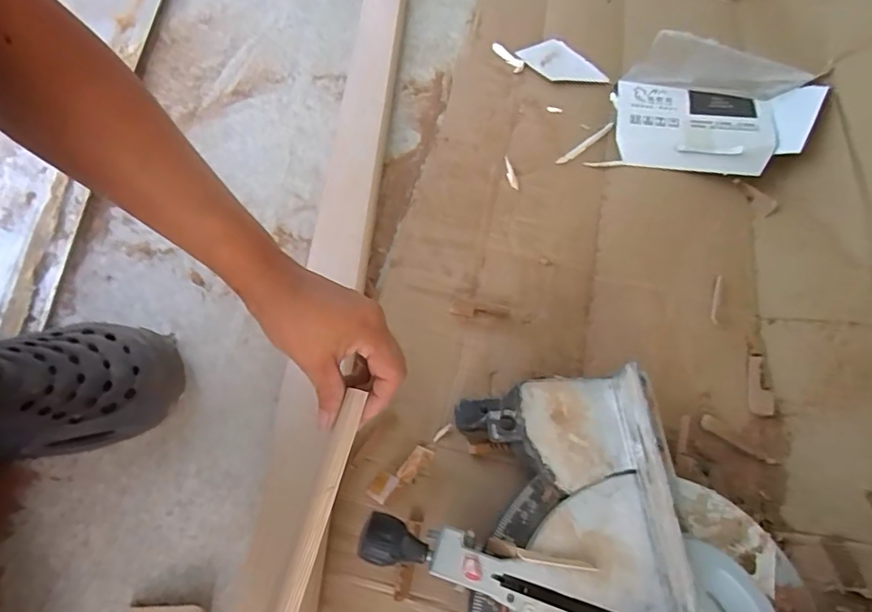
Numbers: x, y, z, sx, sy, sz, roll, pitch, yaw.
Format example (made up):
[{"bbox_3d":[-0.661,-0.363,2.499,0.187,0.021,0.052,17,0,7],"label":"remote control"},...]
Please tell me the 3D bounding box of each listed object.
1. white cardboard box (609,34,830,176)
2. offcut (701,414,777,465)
[{"bbox_3d":[0.369,-0.263,0.706,0.230,0.122,0.136,15,62,4],"label":"white cardboard box"},{"bbox_3d":[0.323,0.143,0.559,0.082,0.007,0.017,28,64,11],"label":"offcut"}]

